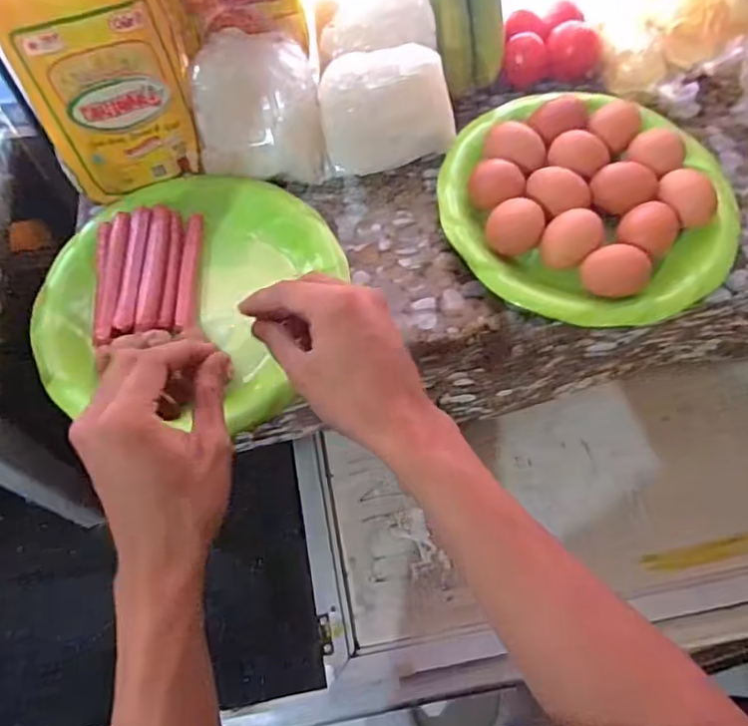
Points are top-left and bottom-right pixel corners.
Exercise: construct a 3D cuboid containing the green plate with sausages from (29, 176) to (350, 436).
[{"bbox_3d":[-0.145,-0.059,0.489,0.236,0.036,0.207,5,66,1],"label":"green plate with sausages"}]

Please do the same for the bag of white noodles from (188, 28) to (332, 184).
[{"bbox_3d":[-0.096,-0.213,0.504,0.108,0.083,0.081,-3,66,-2],"label":"bag of white noodles"}]

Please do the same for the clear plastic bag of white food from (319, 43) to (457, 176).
[{"bbox_3d":[0.013,-0.216,0.509,0.114,0.076,0.054,-7,66,-4],"label":"clear plastic bag of white food"}]

